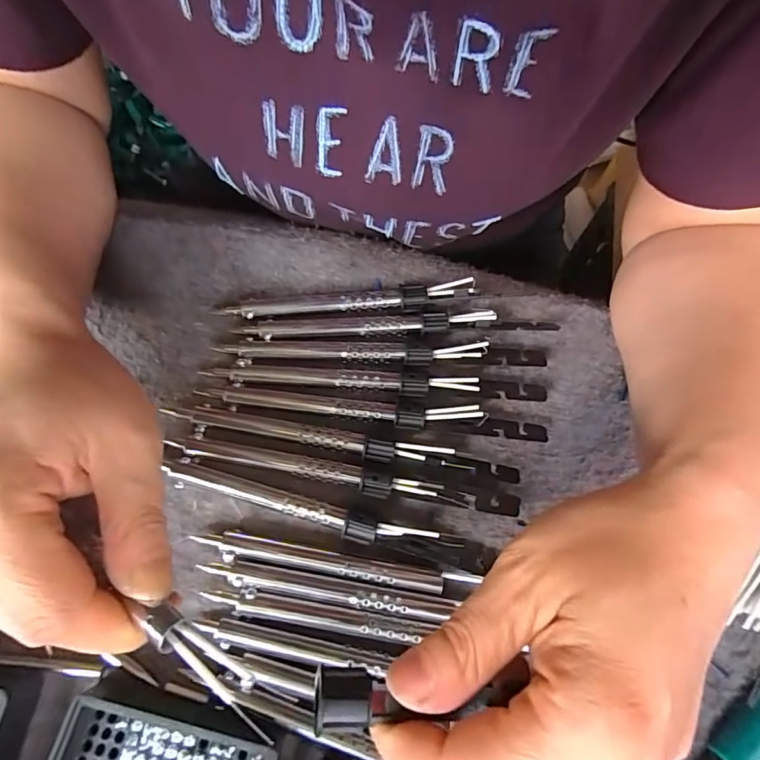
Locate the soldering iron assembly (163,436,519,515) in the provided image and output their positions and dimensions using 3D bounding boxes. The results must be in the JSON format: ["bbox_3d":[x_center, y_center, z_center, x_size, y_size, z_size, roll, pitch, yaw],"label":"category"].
[{"bbox_3d":[-0.017,0.051,0.248,0.182,0.013,0.014,9,67,1],"label":"soldering iron assembly"}]

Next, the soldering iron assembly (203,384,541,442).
[{"bbox_3d":[-0.005,0.017,0.261,0.193,0.016,0.016,5,67,-1],"label":"soldering iron assembly"}]

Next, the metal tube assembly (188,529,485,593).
[{"bbox_3d":[-0.023,0.092,0.235,0.138,0.010,0.012,10,67,1],"label":"metal tube assembly"}]

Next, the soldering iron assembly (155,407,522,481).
[{"bbox_3d":[-0.020,0.033,0.255,0.190,0.011,0.017,9,67,0],"label":"soldering iron assembly"}]

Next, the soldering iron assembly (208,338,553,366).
[{"bbox_3d":[0.002,-0.016,0.274,0.192,0.015,0.016,2,67,-3],"label":"soldering iron assembly"}]

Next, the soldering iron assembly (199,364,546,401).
[{"bbox_3d":[-0.003,0.000,0.266,0.195,0.017,0.013,5,67,-1],"label":"soldering iron assembly"}]

